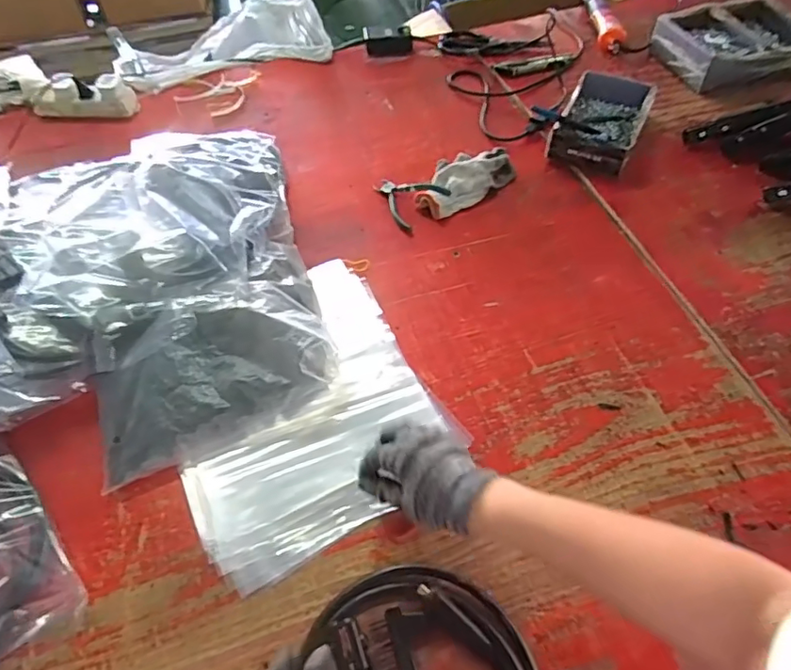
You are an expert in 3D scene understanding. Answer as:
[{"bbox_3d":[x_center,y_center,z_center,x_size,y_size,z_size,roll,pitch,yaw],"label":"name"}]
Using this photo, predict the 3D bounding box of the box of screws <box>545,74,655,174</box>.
[{"bbox_3d":[0.331,-0.343,0.879,0.123,0.048,0.222,23,59,17],"label":"box of screws"}]

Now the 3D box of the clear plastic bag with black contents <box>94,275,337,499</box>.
[{"bbox_3d":[-0.208,0.030,0.633,0.267,0.072,0.194,-18,56,-10],"label":"clear plastic bag with black contents"}]

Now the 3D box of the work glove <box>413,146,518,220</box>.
[{"bbox_3d":[0.101,-0.241,0.842,0.173,0.031,0.086,-32,59,-18],"label":"work glove"}]

